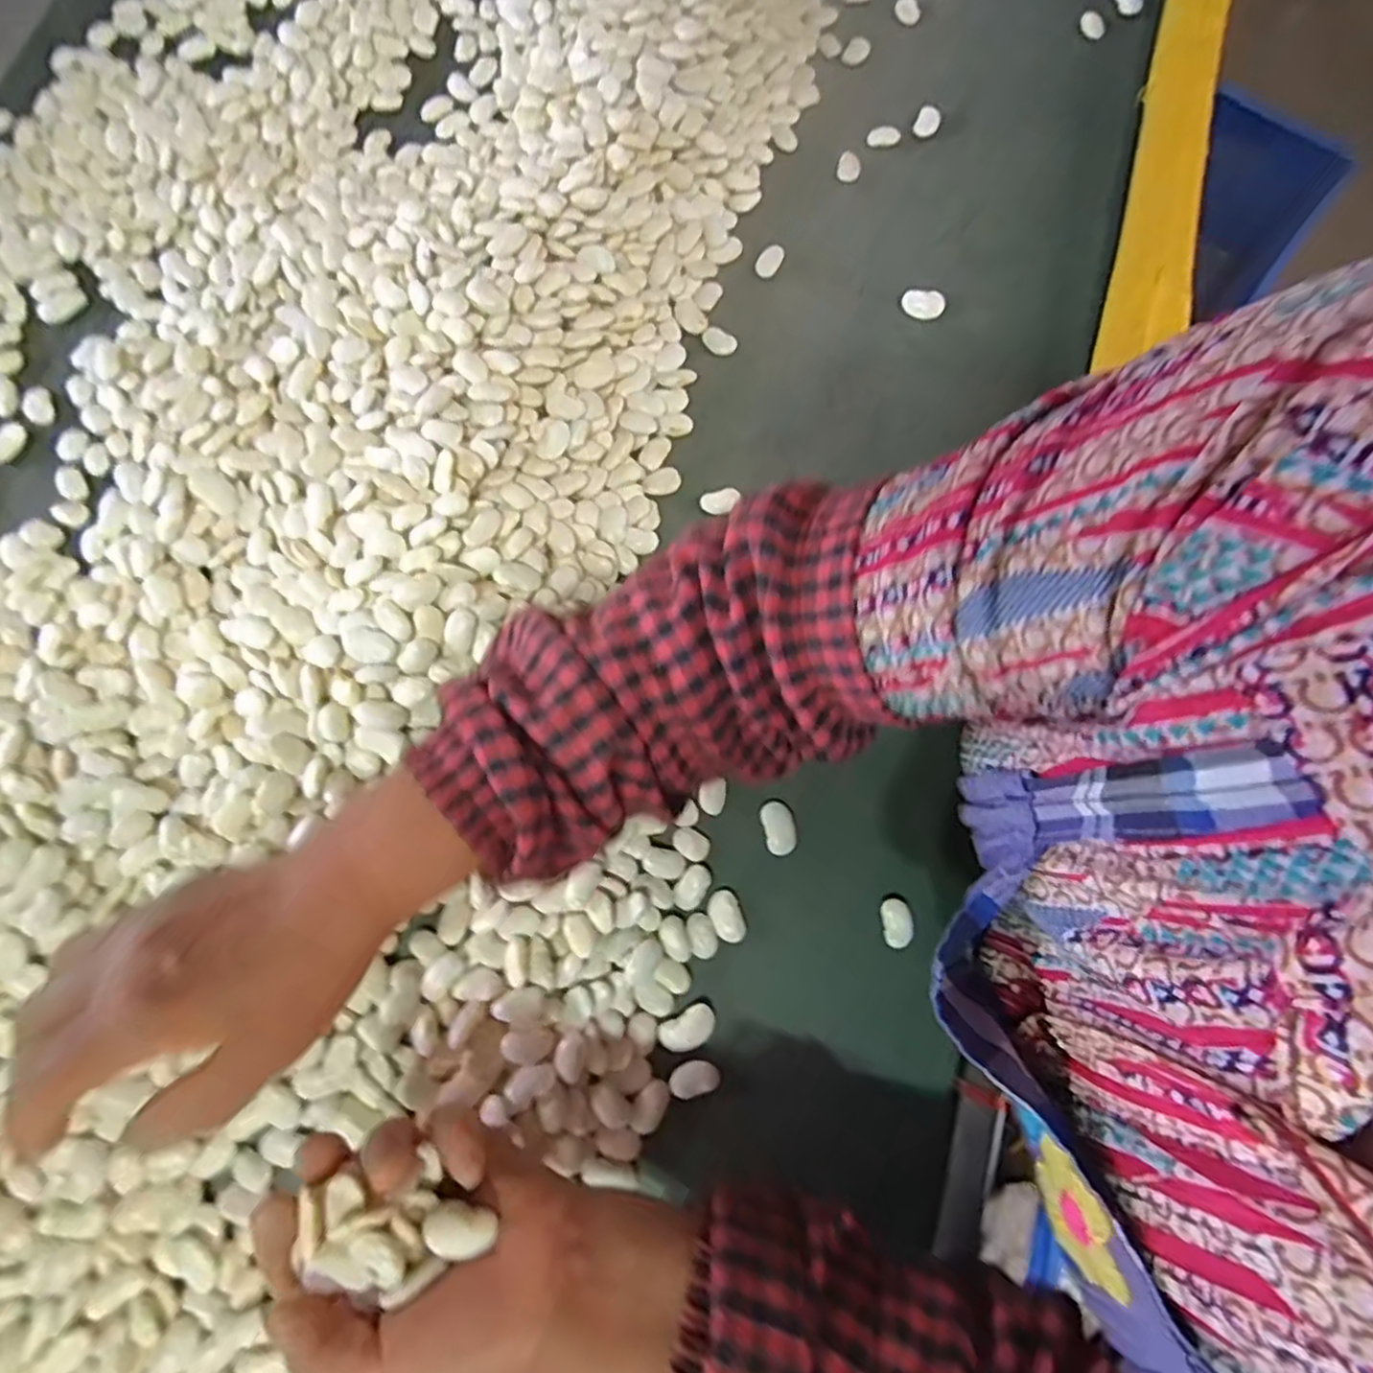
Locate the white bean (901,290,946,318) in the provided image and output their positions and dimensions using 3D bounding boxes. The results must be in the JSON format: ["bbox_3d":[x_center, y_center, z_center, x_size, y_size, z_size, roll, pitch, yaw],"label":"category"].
[{"bbox_3d":[0.160,-0.257,0.474,0.028,0.006,0.017,-1,77,-1],"label":"white bean"}]

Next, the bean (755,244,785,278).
[{"bbox_3d":[0.057,-0.293,0.484,0.016,0.004,0.025,30,78,6],"label":"bean"}]

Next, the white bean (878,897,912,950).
[{"bbox_3d":[0.113,0.127,0.379,0.016,0.006,0.025,-10,77,-4],"label":"white bean"}]

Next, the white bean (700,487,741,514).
[{"bbox_3d":[0.020,-0.115,0.437,0.024,0.007,0.014,-13,77,-4],"label":"white bean"}]

